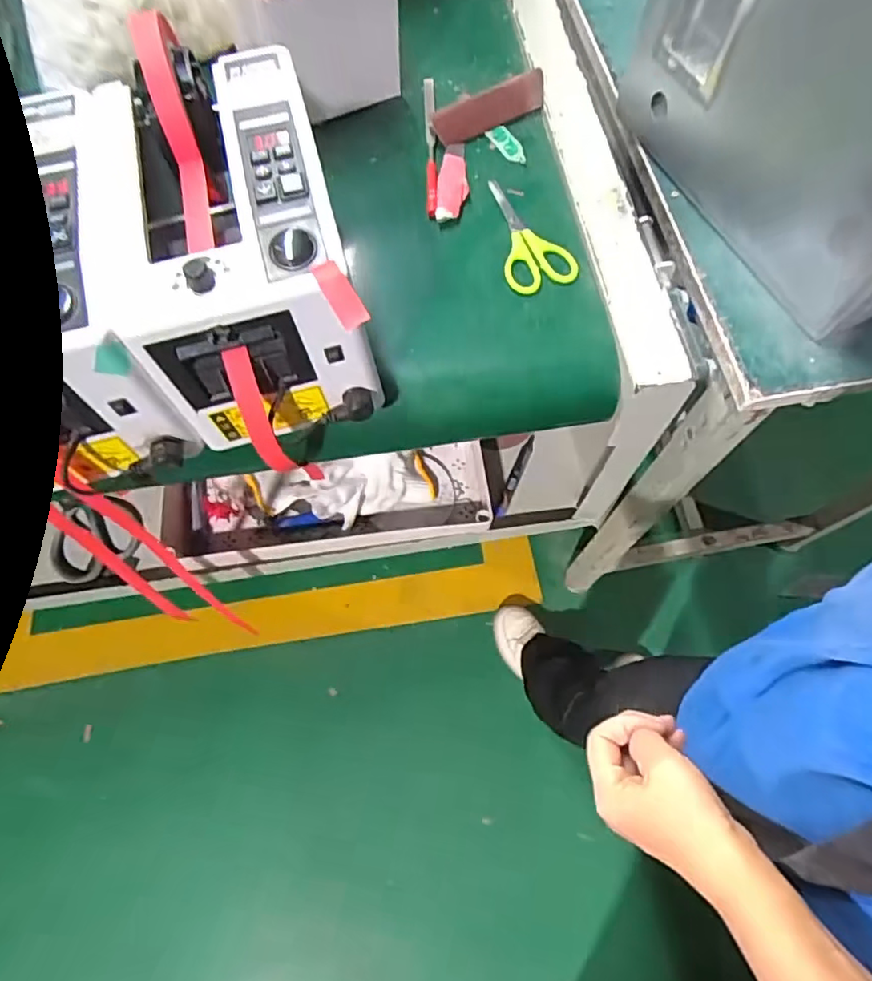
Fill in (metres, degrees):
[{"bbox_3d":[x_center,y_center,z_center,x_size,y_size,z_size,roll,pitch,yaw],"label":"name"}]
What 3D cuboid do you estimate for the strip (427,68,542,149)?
[{"bbox_3d":[0.051,-0.362,0.558,0.116,0.032,0.012,-29,36,-9],"label":"strip"}]

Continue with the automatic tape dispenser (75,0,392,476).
[{"bbox_3d":[-0.134,-0.171,0.399,0.137,0.130,0.257,-15,69,-6],"label":"automatic tape dispenser"}]

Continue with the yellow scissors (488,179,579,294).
[{"bbox_3d":[0.077,-0.227,0.514,0.058,0.013,0.127,-14,69,-5],"label":"yellow scissors"}]

